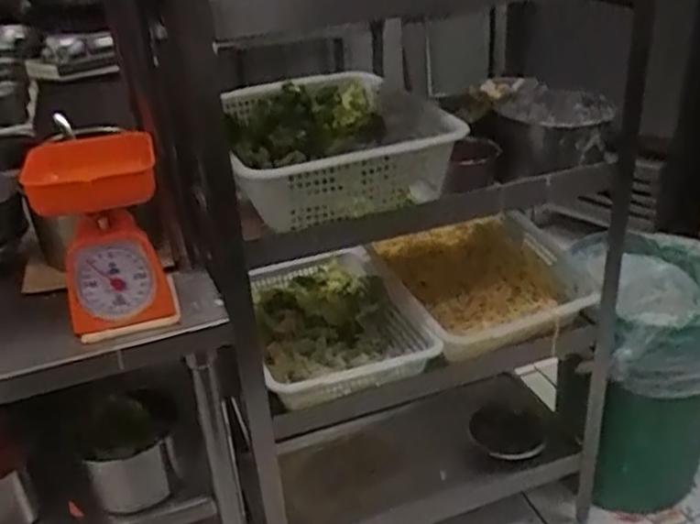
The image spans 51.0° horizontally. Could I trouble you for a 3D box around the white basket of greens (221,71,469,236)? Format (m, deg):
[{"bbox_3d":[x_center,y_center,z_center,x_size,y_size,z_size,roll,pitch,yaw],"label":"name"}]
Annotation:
[{"bbox_3d":[-0.031,-0.199,1.191,0.314,0.122,0.415,-8,30,-8],"label":"white basket of greens"}]

